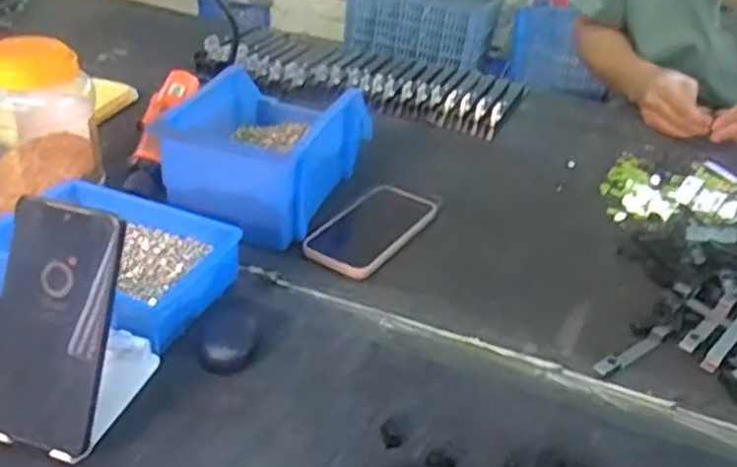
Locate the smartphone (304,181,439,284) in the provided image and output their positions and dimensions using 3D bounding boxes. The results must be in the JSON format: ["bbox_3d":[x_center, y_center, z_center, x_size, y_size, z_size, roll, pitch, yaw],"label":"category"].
[{"bbox_3d":[0.007,-0.009,0.759,0.075,0.012,0.153,23,38,26],"label":"smartphone"}]

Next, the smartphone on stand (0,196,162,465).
[{"bbox_3d":[-0.212,0.060,0.498,0.087,0.155,0.111,12,34,13],"label":"smartphone on stand"}]

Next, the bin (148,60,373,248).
[{"bbox_3d":[-0.108,-0.100,0.803,0.155,0.103,0.248,13,34,14],"label":"bin"}]

